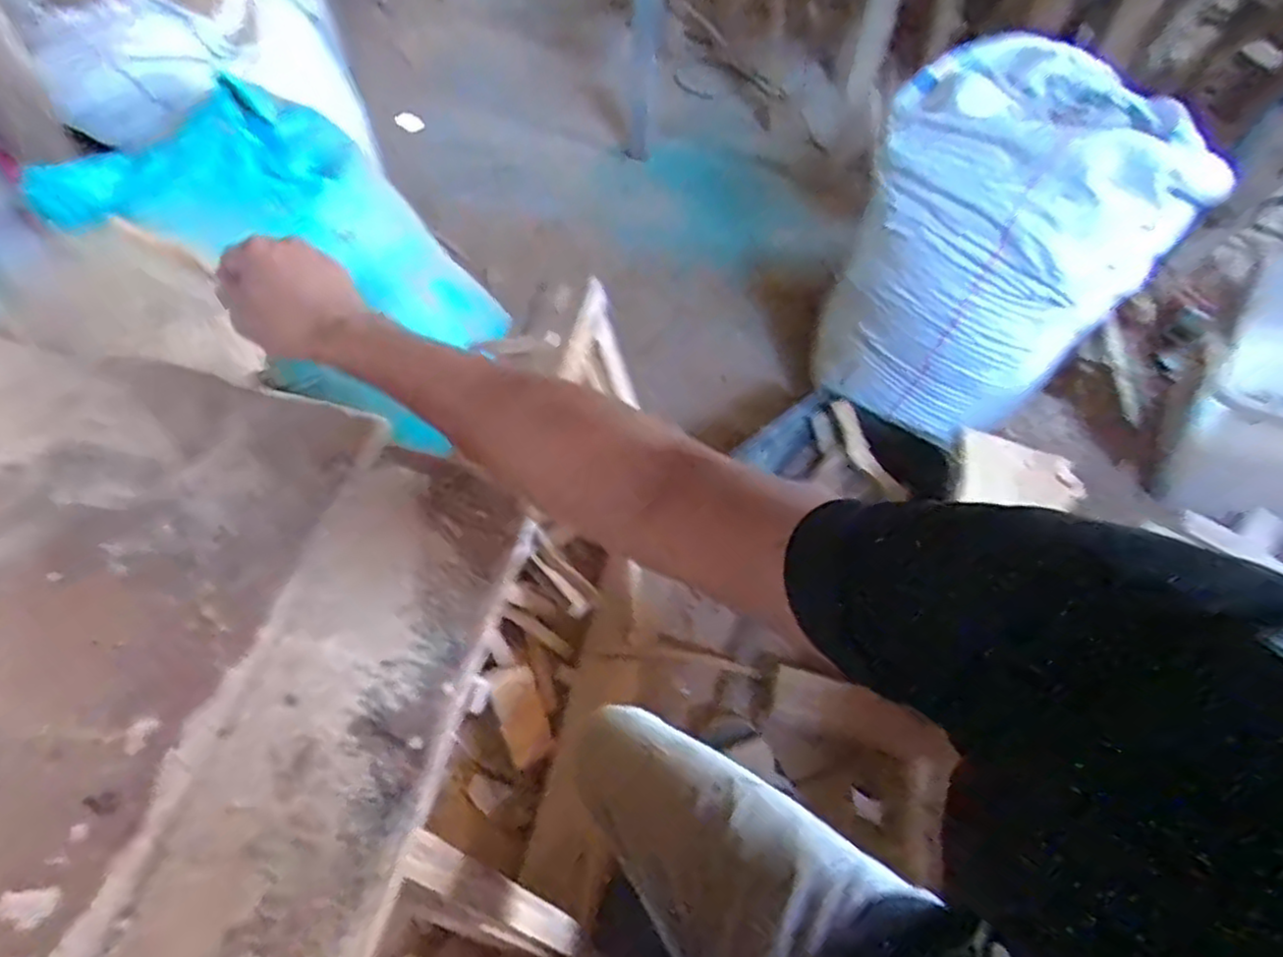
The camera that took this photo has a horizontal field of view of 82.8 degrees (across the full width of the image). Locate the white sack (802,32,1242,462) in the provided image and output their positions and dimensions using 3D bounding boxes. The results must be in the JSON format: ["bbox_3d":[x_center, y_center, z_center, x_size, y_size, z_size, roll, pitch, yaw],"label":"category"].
[{"bbox_3d":[0.657,-0.422,1.367,0.476,0.566,0.415,35,60,18],"label":"white sack"}]

